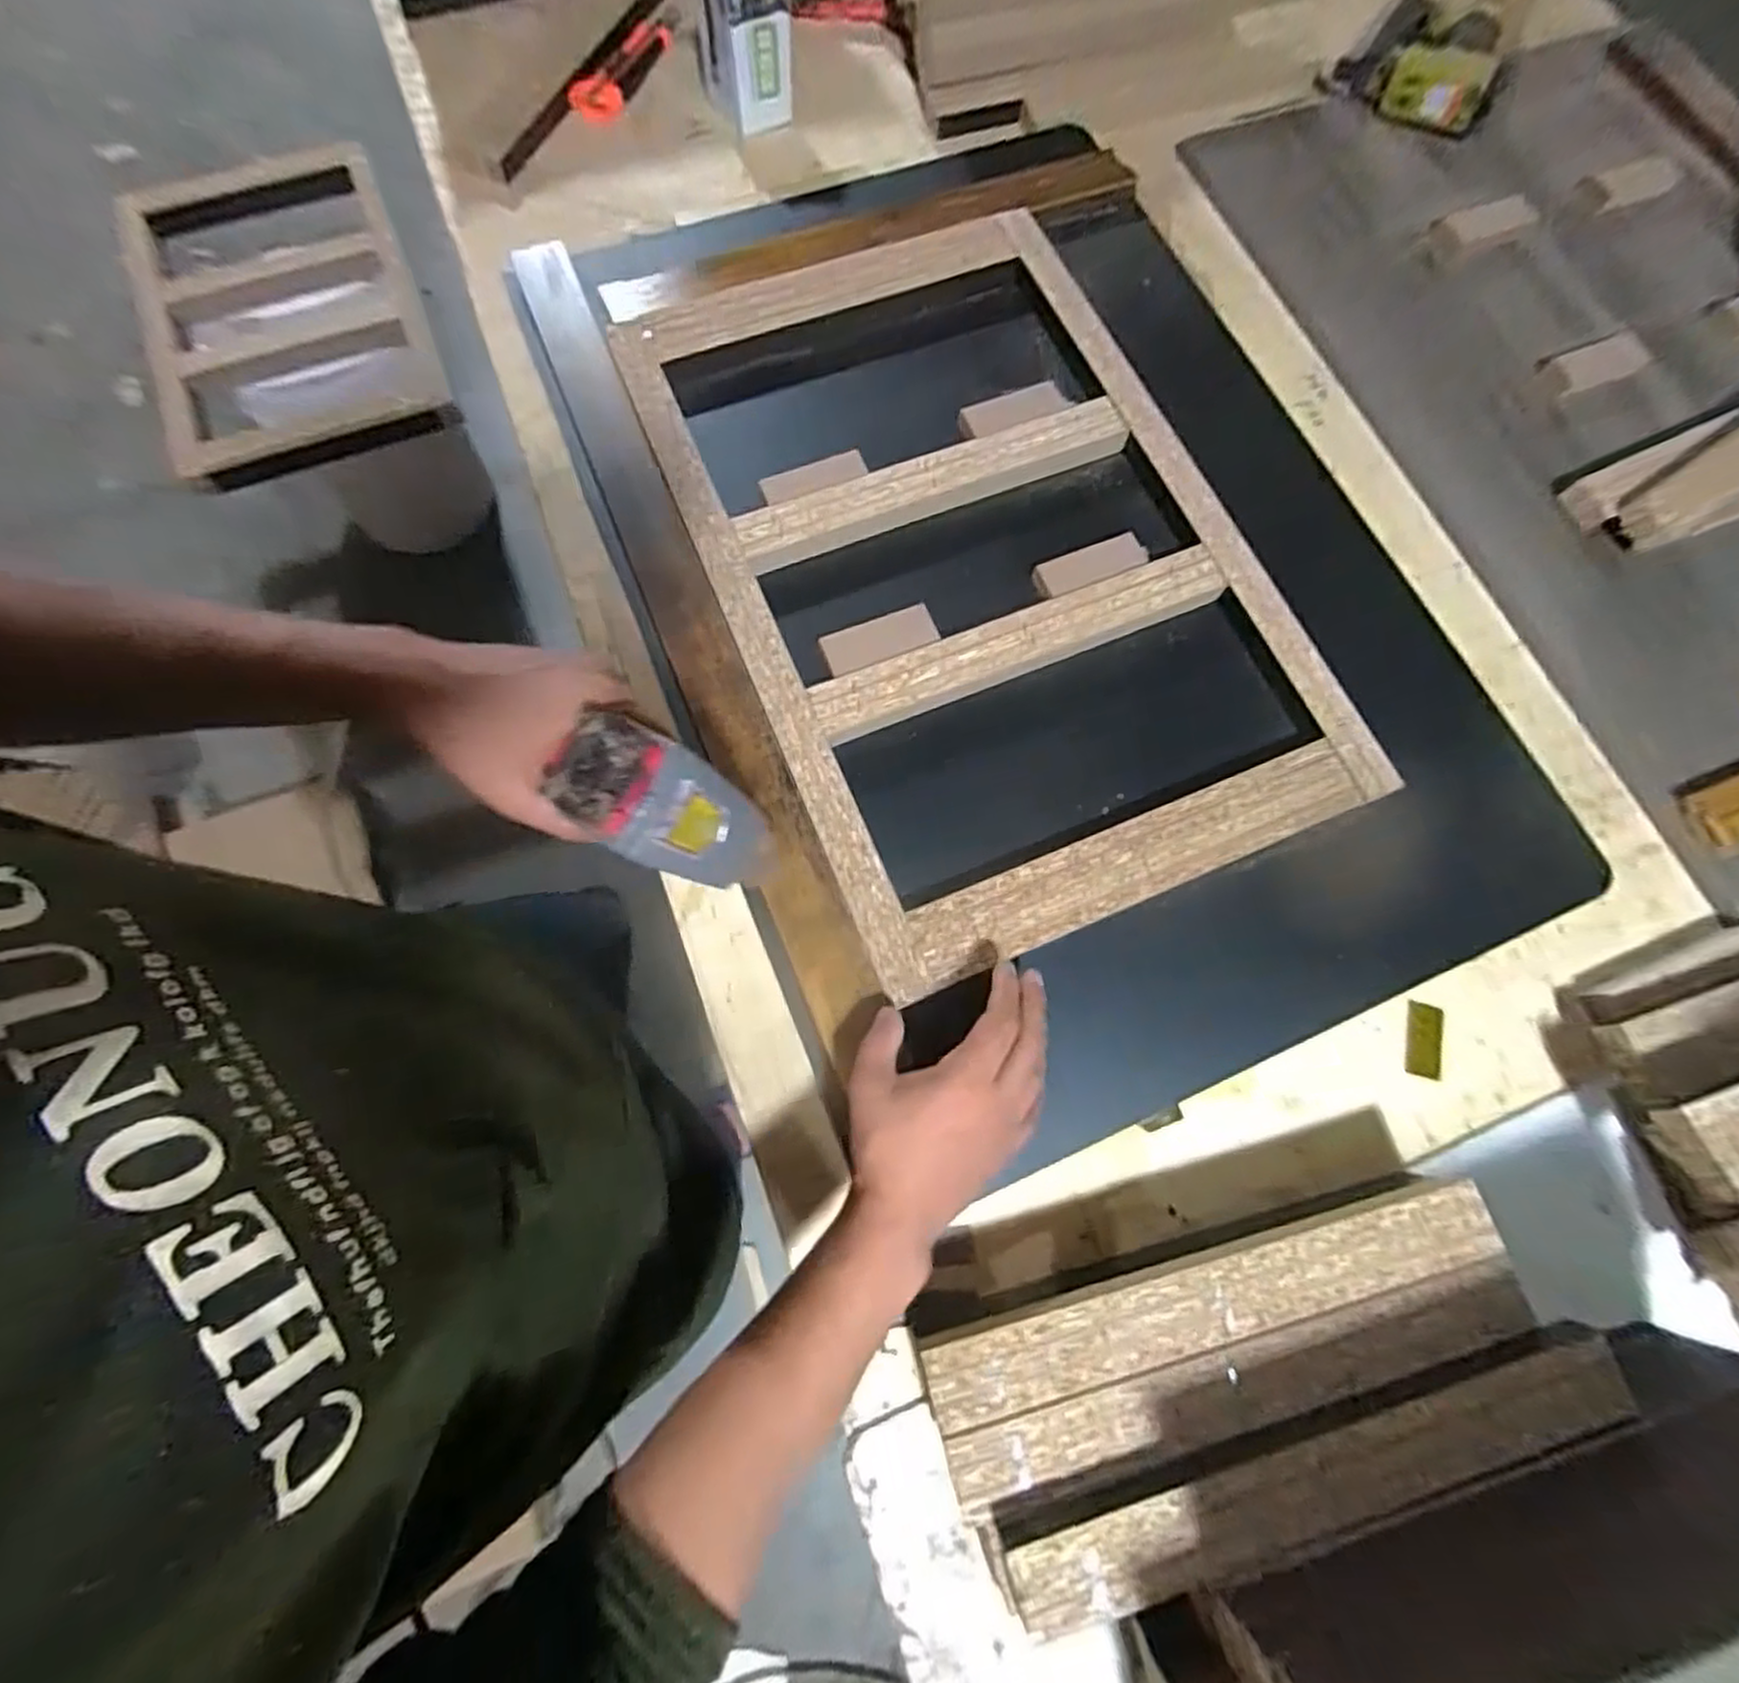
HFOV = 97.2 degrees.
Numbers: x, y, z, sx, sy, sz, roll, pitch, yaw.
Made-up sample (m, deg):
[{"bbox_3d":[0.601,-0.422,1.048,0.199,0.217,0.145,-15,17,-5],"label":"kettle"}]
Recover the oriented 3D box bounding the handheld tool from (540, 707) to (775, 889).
[{"bbox_3d":[-0.078,-0.004,0.340,0.044,0.122,0.048,4,71,29],"label":"handheld tool"}]

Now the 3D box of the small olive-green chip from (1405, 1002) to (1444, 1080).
[{"bbox_3d":[0.357,0.128,0.492,0.024,0.004,0.047,14,74,2],"label":"small olive-green chip"}]

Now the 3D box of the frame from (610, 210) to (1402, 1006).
[{"bbox_3d":[0.070,-0.213,0.558,0.368,0.017,0.559,-22,75,-8],"label":"frame"}]

